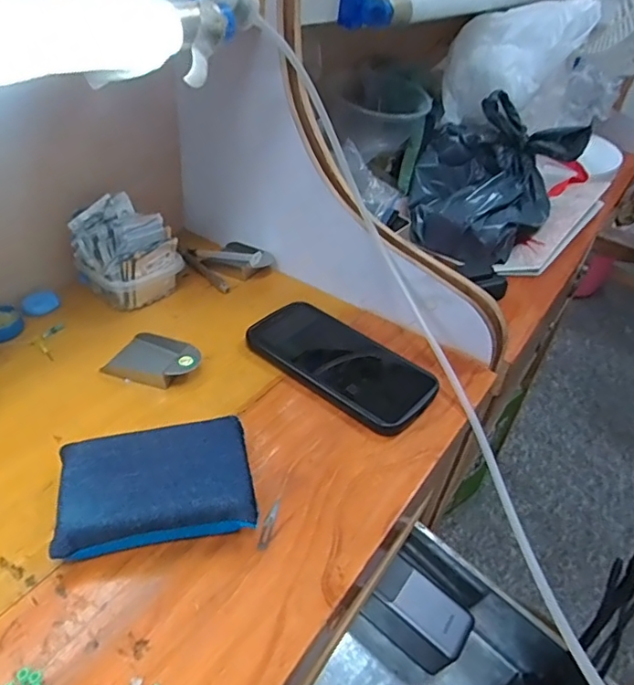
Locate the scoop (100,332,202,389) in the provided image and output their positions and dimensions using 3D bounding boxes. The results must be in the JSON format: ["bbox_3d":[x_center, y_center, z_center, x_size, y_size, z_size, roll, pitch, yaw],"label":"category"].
[{"bbox_3d":[-0.130,0.011,0.439,0.073,0.019,0.052,15,39,12],"label":"scoop"}]

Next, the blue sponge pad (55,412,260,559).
[{"bbox_3d":[-0.097,0.091,0.334,0.111,0.031,0.079,-6,40,-15],"label":"blue sponge pad"}]

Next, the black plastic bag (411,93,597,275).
[{"bbox_3d":[0.187,-0.198,0.647,0.174,0.127,0.174,35,46,30],"label":"black plastic bag"}]

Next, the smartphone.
[{"bbox_3d":[0.020,0.015,0.455,0.158,0.016,0.081,31,44,28],"label":"smartphone"}]

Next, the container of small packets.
[{"bbox_3d":[-0.176,-0.083,0.498,0.069,0.082,0.079,30,44,28],"label":"container of small packets"}]

